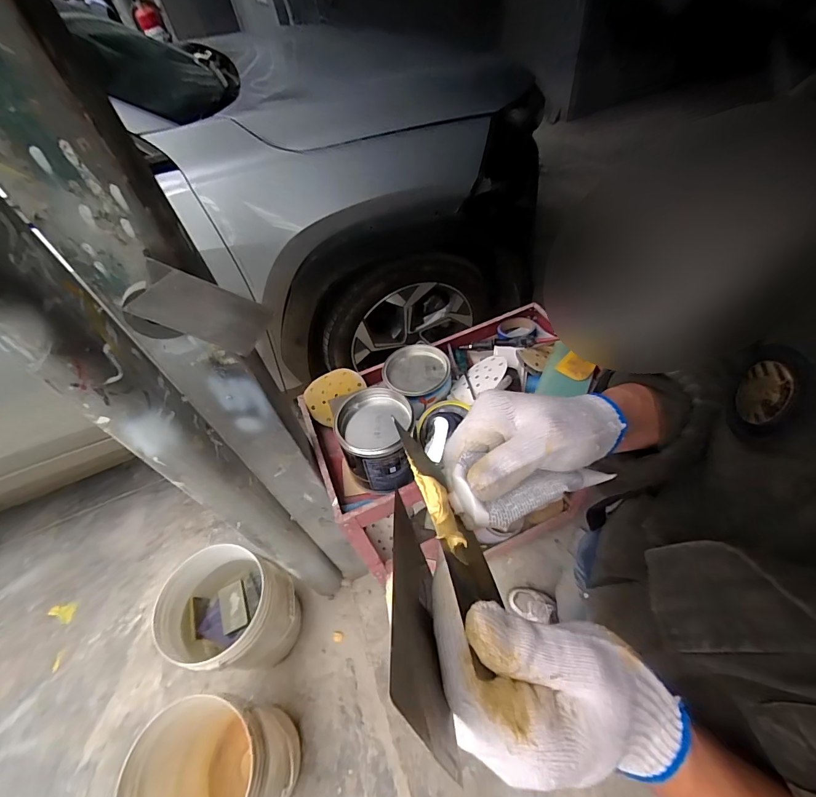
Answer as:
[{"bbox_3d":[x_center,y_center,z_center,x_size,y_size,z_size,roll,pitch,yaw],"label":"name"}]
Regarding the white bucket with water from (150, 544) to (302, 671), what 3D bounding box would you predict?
[{"bbox_3d":[-0.503,0.649,1.232,0.288,0.386,0.289,-5,52,6],"label":"white bucket with water"}]

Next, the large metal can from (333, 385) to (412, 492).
[{"bbox_3d":[-0.057,0.080,0.798,0.141,0.126,0.154,-3,52,7],"label":"large metal can"}]

